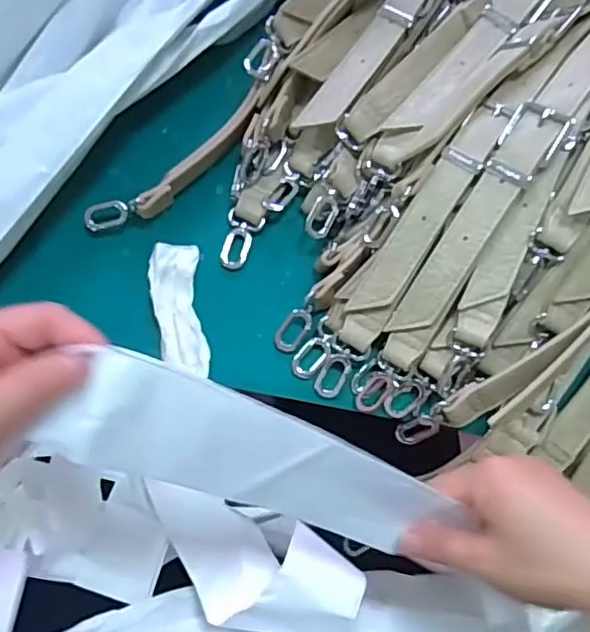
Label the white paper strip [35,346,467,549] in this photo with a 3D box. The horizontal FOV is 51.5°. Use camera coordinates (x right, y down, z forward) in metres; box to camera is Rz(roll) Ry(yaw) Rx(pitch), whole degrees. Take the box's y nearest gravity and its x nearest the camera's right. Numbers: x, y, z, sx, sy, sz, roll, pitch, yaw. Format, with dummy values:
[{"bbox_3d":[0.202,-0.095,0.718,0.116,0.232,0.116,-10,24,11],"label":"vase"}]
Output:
[{"bbox_3d":[-0.015,0.073,0.305,0.198,0.017,0.057,26,105,-21],"label":"white paper strip"}]

